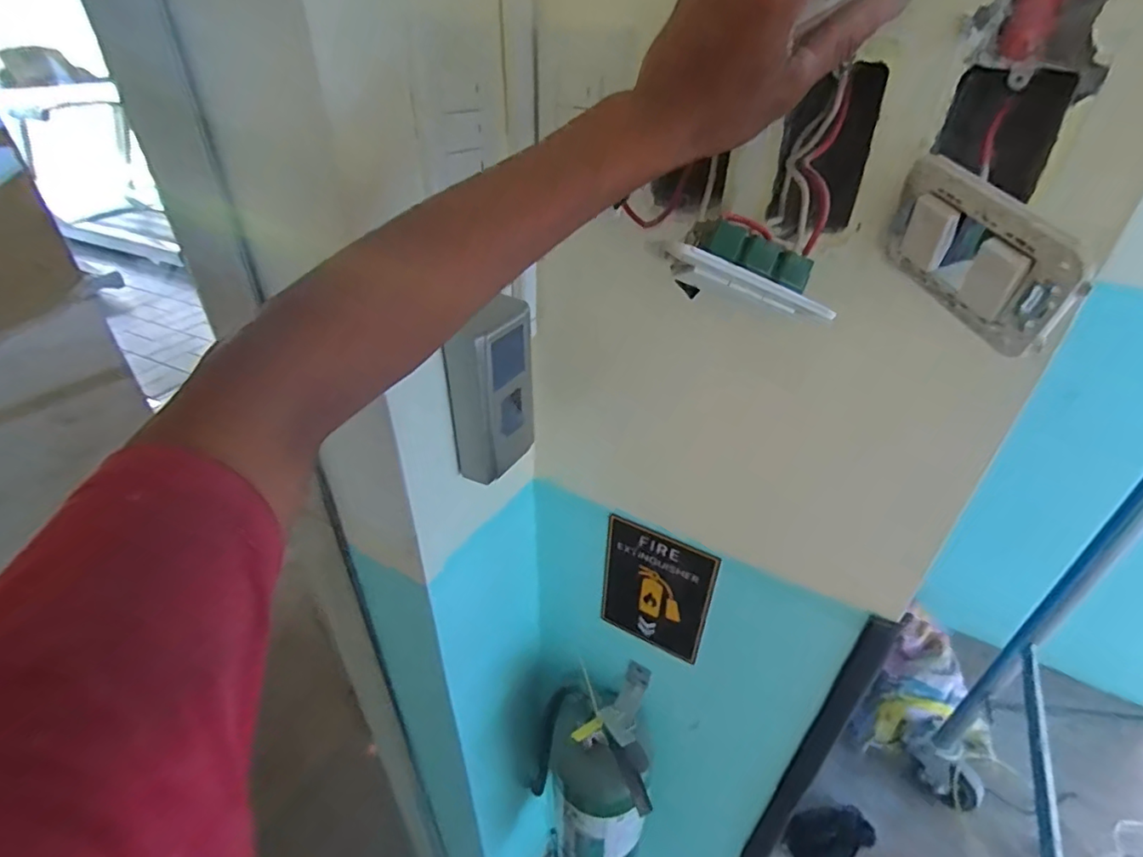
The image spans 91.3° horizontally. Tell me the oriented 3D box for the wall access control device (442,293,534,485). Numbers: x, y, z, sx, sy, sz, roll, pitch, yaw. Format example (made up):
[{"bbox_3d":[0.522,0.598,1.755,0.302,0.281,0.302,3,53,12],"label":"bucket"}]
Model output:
[{"bbox_3d":[-0.066,-0.033,0.476,0.030,0.155,0.078,25,42,28],"label":"wall access control device"}]

